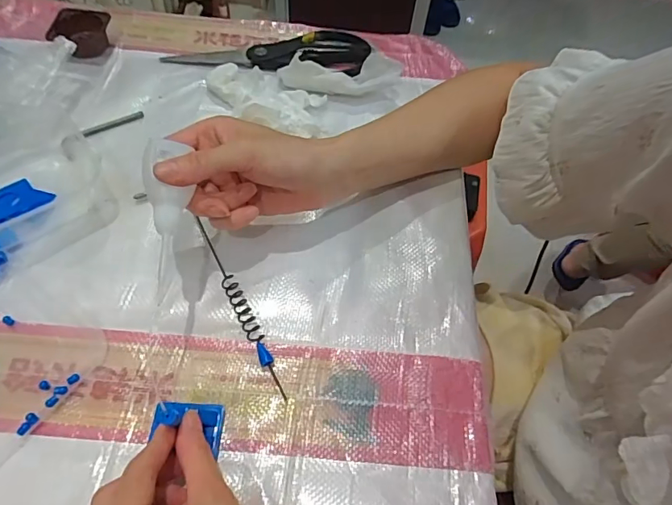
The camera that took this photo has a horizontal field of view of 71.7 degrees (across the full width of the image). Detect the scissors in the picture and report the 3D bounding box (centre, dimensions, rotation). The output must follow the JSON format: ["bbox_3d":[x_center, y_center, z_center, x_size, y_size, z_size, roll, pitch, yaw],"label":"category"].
[{"bbox_3d":[-0.072,-0.224,0.513,0.214,0.016,0.084,2,57,-3],"label":"scissors"}]

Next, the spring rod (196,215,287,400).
[{"bbox_3d":[-0.074,0.038,0.354,0.012,0.011,0.158,-23,62,-18],"label":"spring rod"}]

